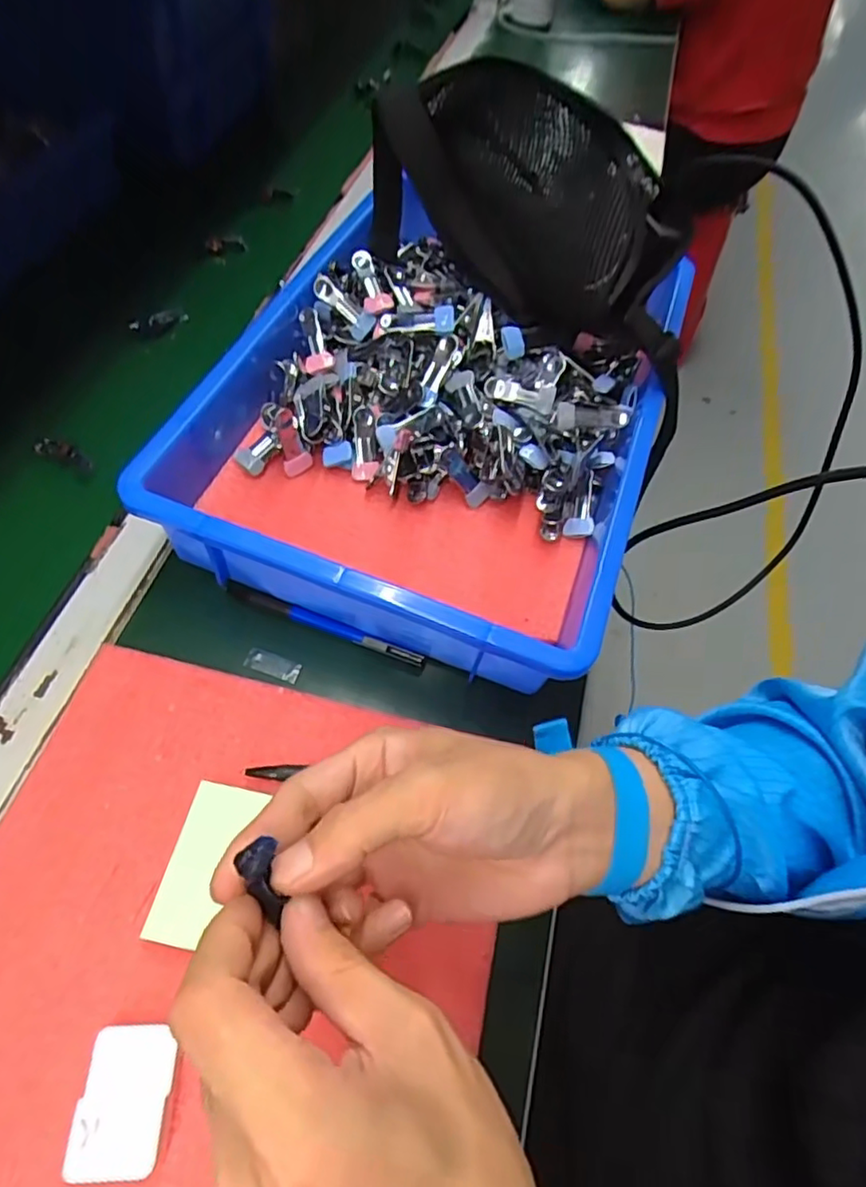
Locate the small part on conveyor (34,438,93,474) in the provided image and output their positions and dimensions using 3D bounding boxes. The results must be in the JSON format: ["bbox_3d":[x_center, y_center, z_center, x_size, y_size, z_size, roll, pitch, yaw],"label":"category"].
[{"bbox_3d":[-0.275,-0.104,0.464,0.044,0.011,0.011,22,57,-4],"label":"small part on conveyor"}]

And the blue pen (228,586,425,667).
[{"bbox_3d":[-0.071,0.021,0.412,0.136,0.013,0.009,18,58,8],"label":"blue pen"}]

